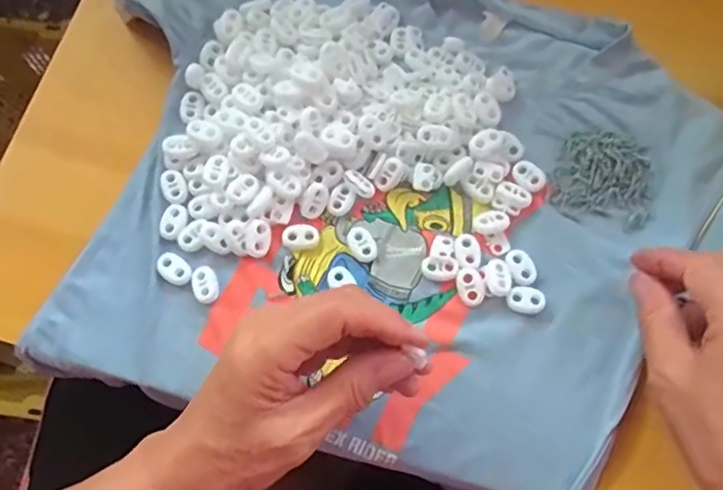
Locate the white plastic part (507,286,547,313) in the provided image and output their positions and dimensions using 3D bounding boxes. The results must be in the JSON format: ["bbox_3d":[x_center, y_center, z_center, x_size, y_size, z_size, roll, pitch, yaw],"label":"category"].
[{"bbox_3d":[0.098,0.033,0.336,0.022,0.005,0.015,13,76,3],"label":"white plastic part"}]

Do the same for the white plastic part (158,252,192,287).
[{"bbox_3d":[-0.112,0.015,0.339,0.022,0.004,0.015,38,79,9],"label":"white plastic part"}]

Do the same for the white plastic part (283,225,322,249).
[{"bbox_3d":[-0.037,-0.005,0.347,0.023,0.004,0.014,0,76,0],"label":"white plastic part"}]

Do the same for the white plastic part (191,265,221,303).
[{"bbox_3d":[-0.093,0.023,0.337,0.015,0.006,0.022,-23,77,-6],"label":"white plastic part"}]

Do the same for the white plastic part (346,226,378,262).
[{"bbox_3d":[0.000,0.000,0.347,0.015,0.004,0.023,-32,78,-8],"label":"white plastic part"}]

